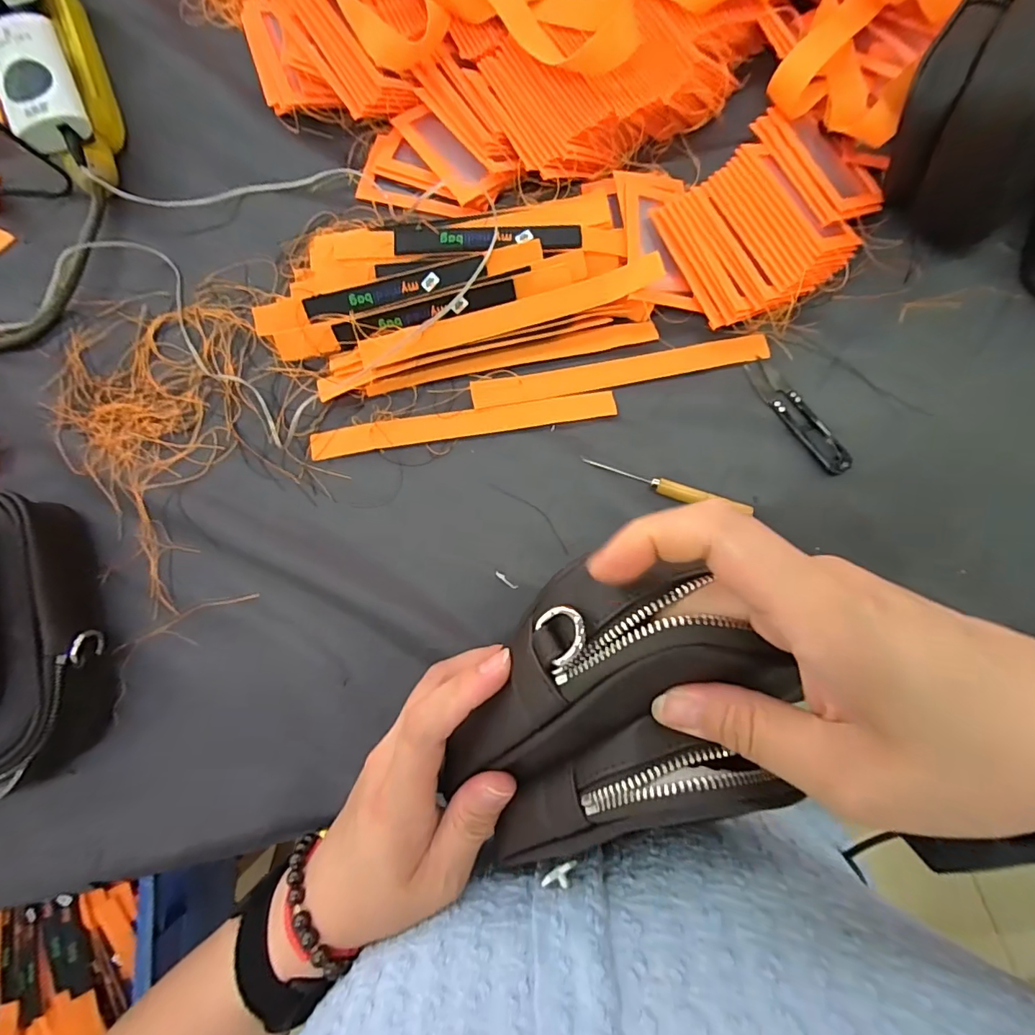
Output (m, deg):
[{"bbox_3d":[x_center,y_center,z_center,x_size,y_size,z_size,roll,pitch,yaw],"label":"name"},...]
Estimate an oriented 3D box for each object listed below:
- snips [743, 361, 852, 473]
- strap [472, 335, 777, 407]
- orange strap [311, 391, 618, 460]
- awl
[{"bbox_3d":[0.204,-0.075,0.349,0.022,0.009,0.099,-32,81,-4],"label":"snips"},{"bbox_3d":[0.077,-0.107,0.357,0.222,0.008,0.020,-10,80,-1],"label":"strap"},{"bbox_3d":[-0.040,-0.069,0.356,0.222,0.004,0.020,-8,80,0],"label":"orange strap"},{"bbox_3d":[0.103,-0.022,0.341,0.119,0.011,0.012,20,81,4],"label":"awl"}]

